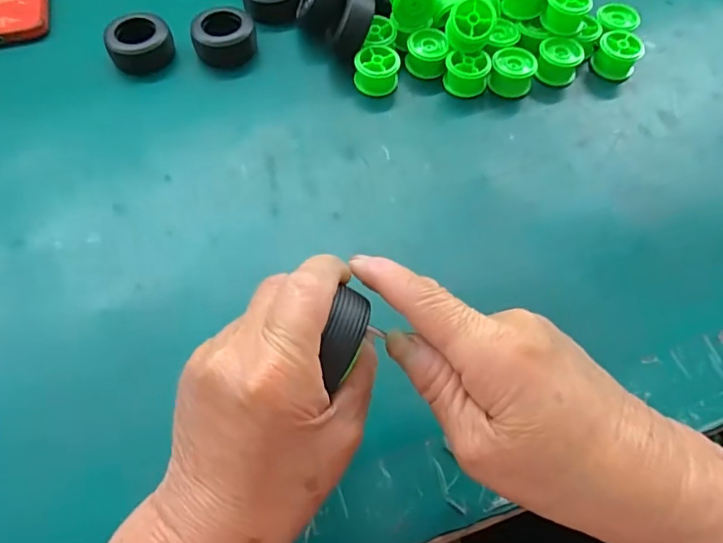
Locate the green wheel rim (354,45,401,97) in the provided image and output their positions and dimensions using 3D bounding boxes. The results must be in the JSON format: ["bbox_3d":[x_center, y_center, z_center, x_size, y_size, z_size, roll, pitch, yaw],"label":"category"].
[{"bbox_3d":[0.012,-0.155,0.407,0.033,0.025,0.030,4,60,1],"label":"green wheel rim"}]

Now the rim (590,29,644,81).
[{"bbox_3d":[0.203,-0.172,0.420,0.032,0.025,0.028,35,65,18],"label":"rim"}]

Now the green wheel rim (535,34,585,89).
[{"bbox_3d":[0.154,-0.163,0.413,0.033,0.028,0.030,0,60,0],"label":"green wheel rim"}]

